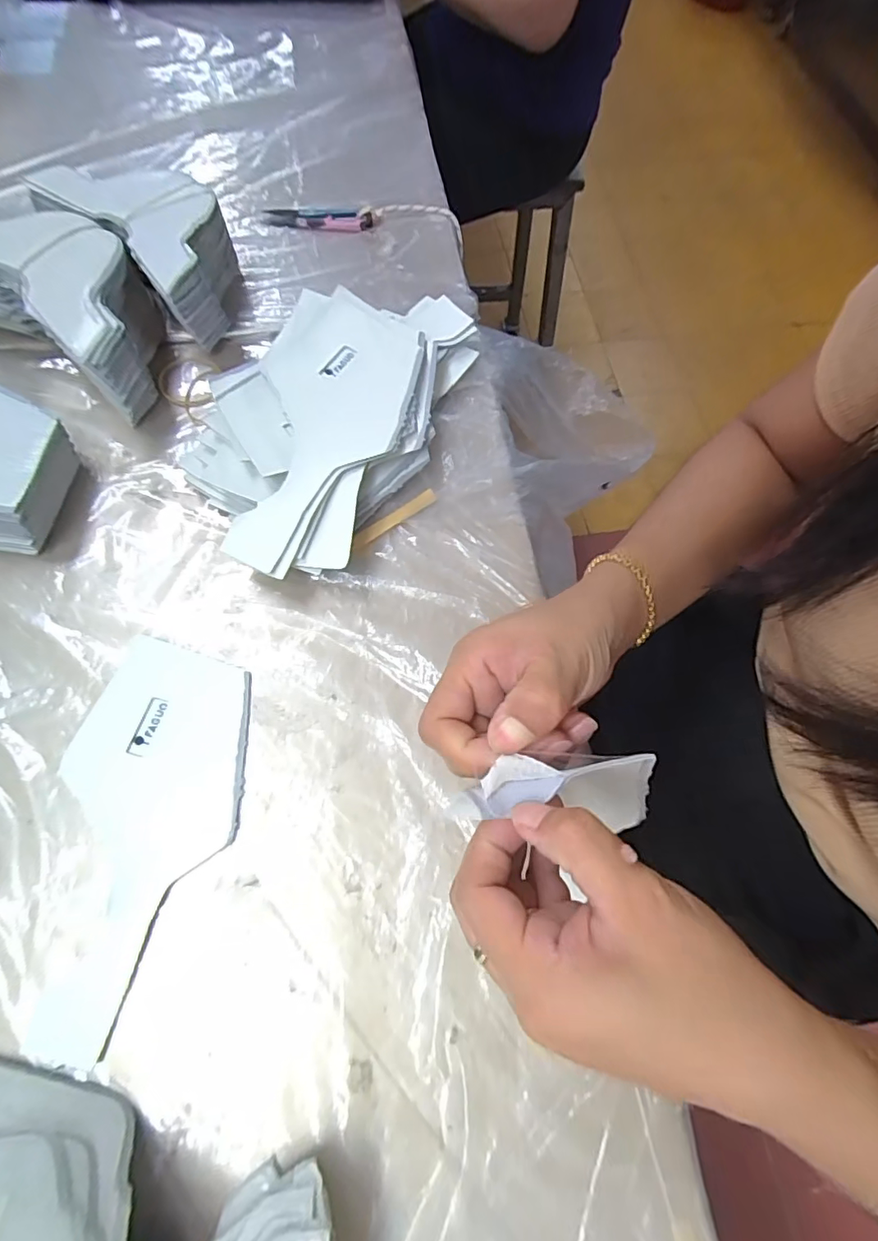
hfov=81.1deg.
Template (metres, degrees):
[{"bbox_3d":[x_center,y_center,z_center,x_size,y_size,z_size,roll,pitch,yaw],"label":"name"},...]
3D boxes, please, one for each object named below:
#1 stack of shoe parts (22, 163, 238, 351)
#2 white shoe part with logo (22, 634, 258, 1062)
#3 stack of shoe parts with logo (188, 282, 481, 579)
[{"bbox_3d":[-0.221,-0.305,0.416,0.167,0.063,0.095,41,73,12],"label":"stack of shoe parts"},{"bbox_3d":[-0.165,0.115,0.292,0.096,0.004,0.208,-2,70,-3],"label":"white shoe part with logo"},{"bbox_3d":[-0.080,-0.154,0.379,0.147,0.039,0.257,27,71,7],"label":"stack of shoe parts with logo"}]

